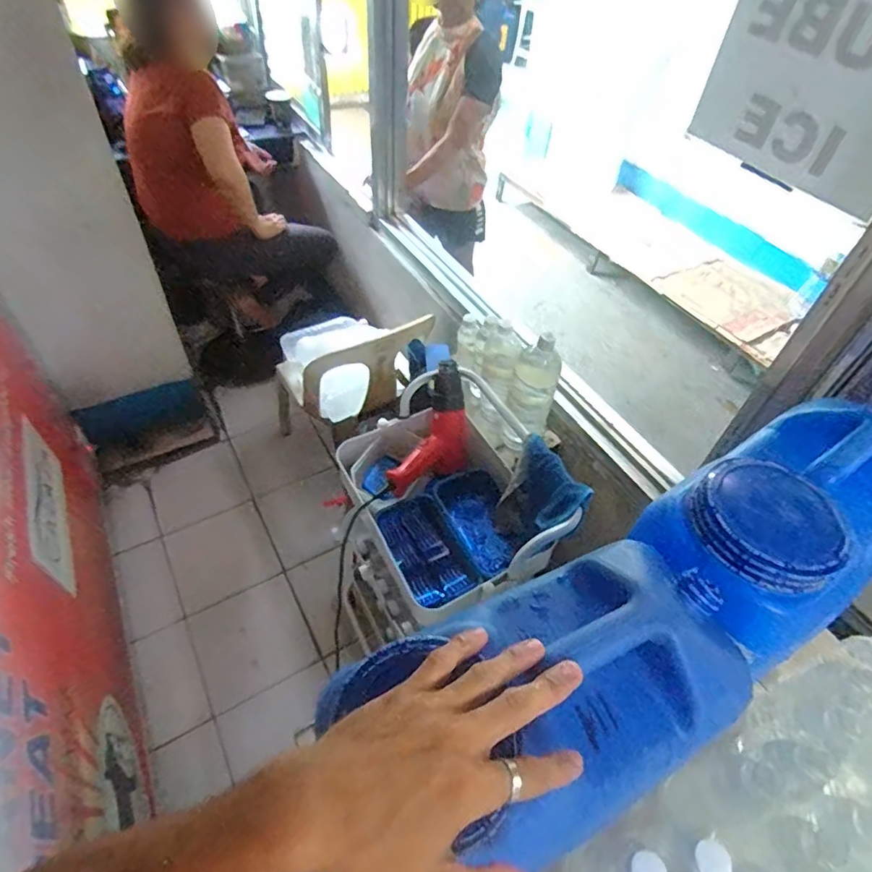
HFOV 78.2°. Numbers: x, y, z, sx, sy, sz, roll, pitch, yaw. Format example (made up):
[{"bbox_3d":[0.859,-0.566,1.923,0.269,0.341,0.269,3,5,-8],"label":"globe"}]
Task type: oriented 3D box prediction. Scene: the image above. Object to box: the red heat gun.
[{"bbox_3d":[0.010,-0.001,1.061,0.121,0.072,0.277,21,82,13],"label":"red heat gun"}]

